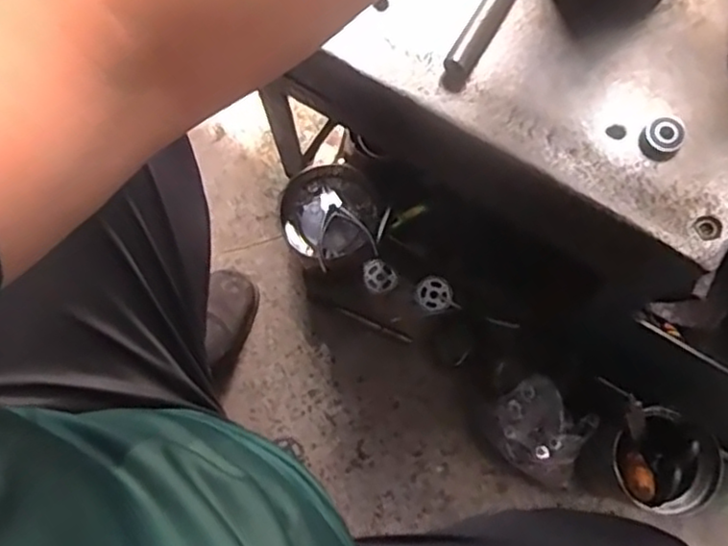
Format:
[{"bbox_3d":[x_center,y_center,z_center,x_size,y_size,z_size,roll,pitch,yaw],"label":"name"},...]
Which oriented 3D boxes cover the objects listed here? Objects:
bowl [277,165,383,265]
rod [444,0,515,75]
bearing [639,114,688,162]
[{"bbox_3d":[-0.041,-0.075,0.835,0.122,0.044,0.113,0,77,1],"label":"bowl"},{"bbox_3d":[0.110,-0.223,0.554,0.020,0.021,0.142,30,79,7],"label":"rod"},{"bbox_3d":[0.240,-0.108,0.527,0.034,0.015,0.031,0,77,1],"label":"bearing"}]

